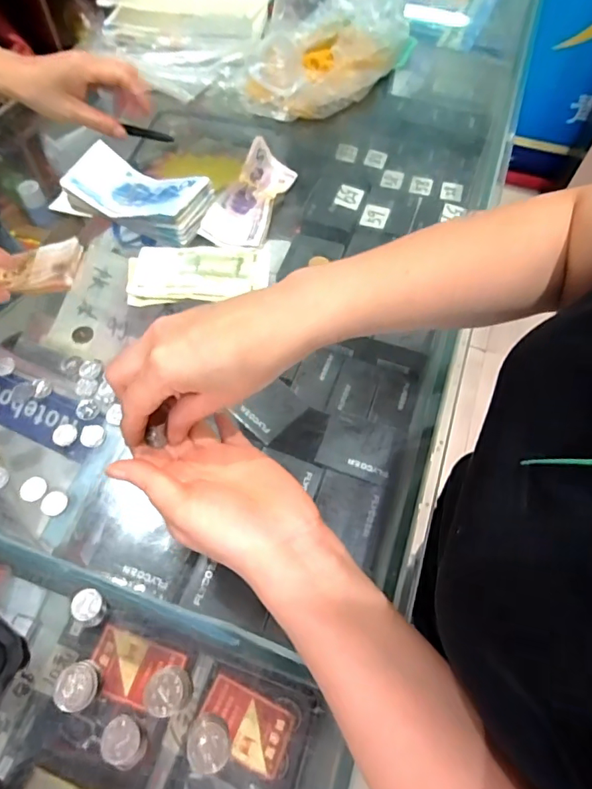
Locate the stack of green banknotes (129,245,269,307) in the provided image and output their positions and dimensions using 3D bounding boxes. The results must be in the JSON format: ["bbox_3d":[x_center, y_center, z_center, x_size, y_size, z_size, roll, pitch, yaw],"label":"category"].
[{"bbox_3d":[-0.094,-0.119,0.469,0.134,0.010,0.068,-1,59,-3],"label":"stack of green banknotes"}]

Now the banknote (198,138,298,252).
[{"bbox_3d":[-0.049,-0.211,0.506,0.062,0.035,0.133,15,60,6],"label":"banknote"}]

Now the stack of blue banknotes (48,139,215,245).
[{"bbox_3d":[-0.166,-0.211,0.501,0.150,0.031,0.071,19,60,8],"label":"stack of blue banknotes"}]

